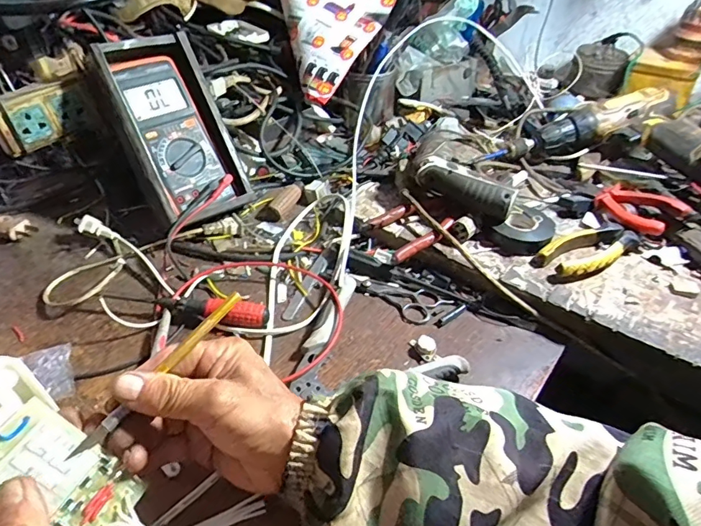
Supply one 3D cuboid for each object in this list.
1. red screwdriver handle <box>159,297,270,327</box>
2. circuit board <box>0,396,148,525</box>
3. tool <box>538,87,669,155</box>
[{"bbox_3d":[-0.128,0.044,0.440,0.102,0.016,0.020,4,42,2],"label":"red screwdriver handle"},{"bbox_3d":[-0.160,0.119,0.261,0.082,0.004,0.048,47,40,-14],"label":"circuit board"},{"bbox_3d":[0.357,-0.193,0.664,0.197,0.059,0.049,-22,45,-1],"label":"tool"}]

